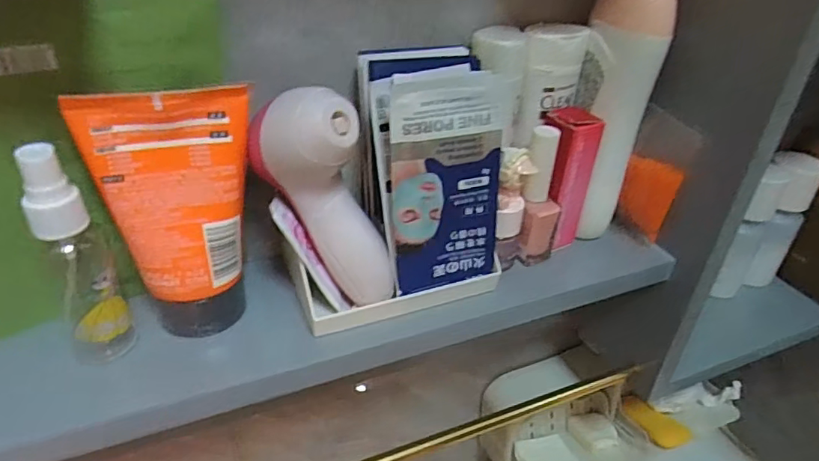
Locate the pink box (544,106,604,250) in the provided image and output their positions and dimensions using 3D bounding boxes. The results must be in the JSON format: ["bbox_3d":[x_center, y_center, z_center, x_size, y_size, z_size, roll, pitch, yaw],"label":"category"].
[{"bbox_3d":[0.099,-0.034,0.358,0.030,0.088,0.028,-22,41,-32],"label":"pink box"}]

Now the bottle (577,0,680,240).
[{"bbox_3d":[0.129,-0.074,0.347,0.041,0.159,0.033,2,34,-1],"label":"bottle"}]

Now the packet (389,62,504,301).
[{"bbox_3d":[0.019,-0.025,0.303,0.061,0.119,0.014,-10,29,-15],"label":"packet"}]

